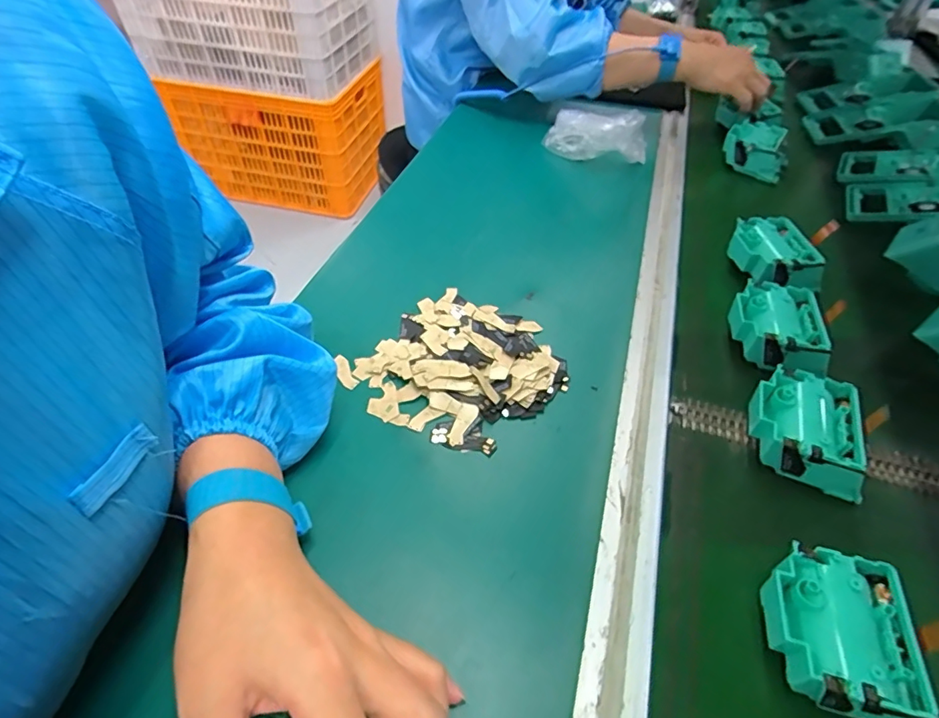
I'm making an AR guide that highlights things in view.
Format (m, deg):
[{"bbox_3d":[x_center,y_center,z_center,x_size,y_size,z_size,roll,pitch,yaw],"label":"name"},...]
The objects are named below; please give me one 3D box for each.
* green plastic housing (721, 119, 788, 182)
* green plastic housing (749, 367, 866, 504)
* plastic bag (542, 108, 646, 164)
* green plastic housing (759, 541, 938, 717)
[{"bbox_3d":[0.379,-0.277,0.675,0.082,0.049,0.091,21,46,22],"label":"green plastic housing"},{"bbox_3d":[0.238,0.052,0.362,0.068,0.039,0.085,11,48,7],"label":"green plastic housing"},{"bbox_3d":[0.159,-0.288,0.639,0.130,0.071,0.060,22,50,16],"label":"plastic bag"},{"bbox_3d":[0.198,0.150,0.275,0.066,0.042,0.075,6,42,6],"label":"green plastic housing"}]

